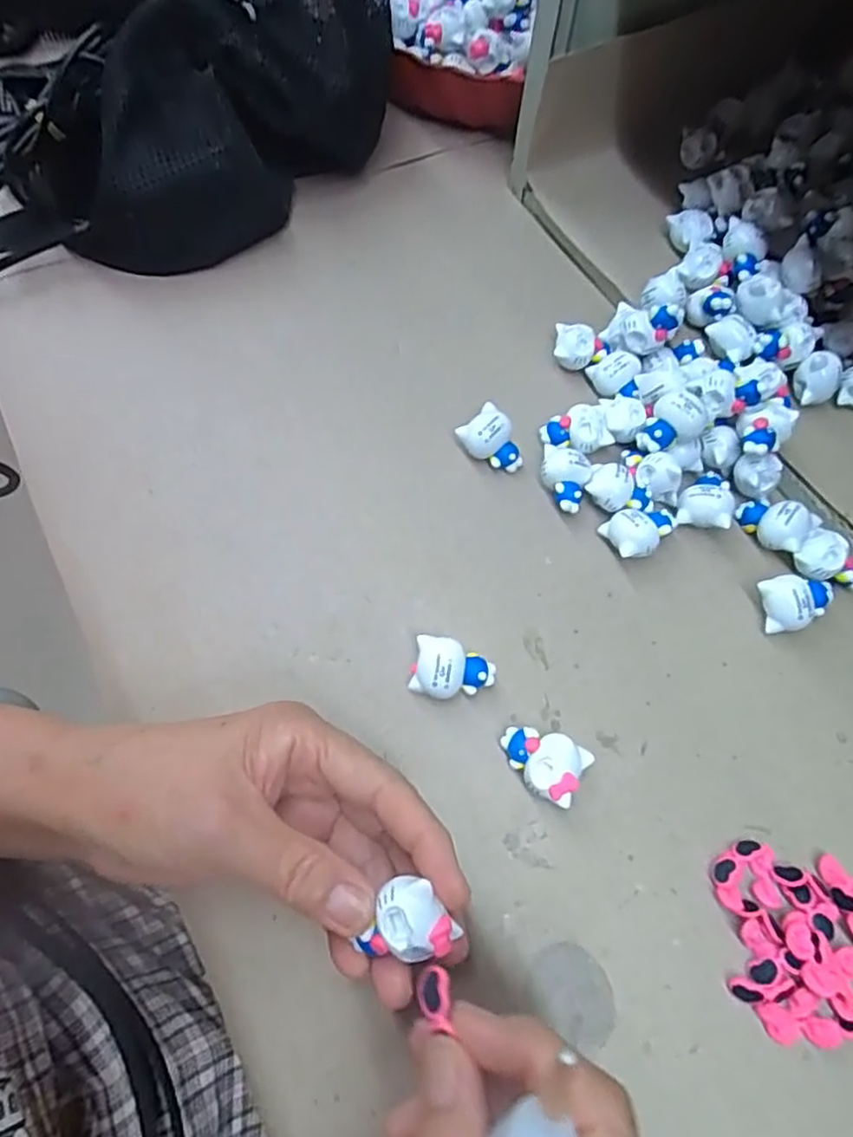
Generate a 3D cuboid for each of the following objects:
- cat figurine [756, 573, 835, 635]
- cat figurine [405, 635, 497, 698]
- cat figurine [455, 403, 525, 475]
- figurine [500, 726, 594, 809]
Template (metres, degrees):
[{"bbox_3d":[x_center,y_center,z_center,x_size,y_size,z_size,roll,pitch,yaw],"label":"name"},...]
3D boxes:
[{"bbox_3d":[0.174,0.016,0.304,0.034,0.021,0.023,-10,65,-6],"label":"cat figurine"},{"bbox_3d":[0.011,0.045,0.281,0.035,0.021,0.024,10,65,3],"label":"cat figurine"},{"bbox_3d":[0.034,-0.064,0.335,0.022,0.024,0.031,-36,71,-17],"label":"cat figurine"},{"bbox_3d":[0.047,0.080,0.268,0.034,0.020,0.025,30,67,12],"label":"figurine"}]

